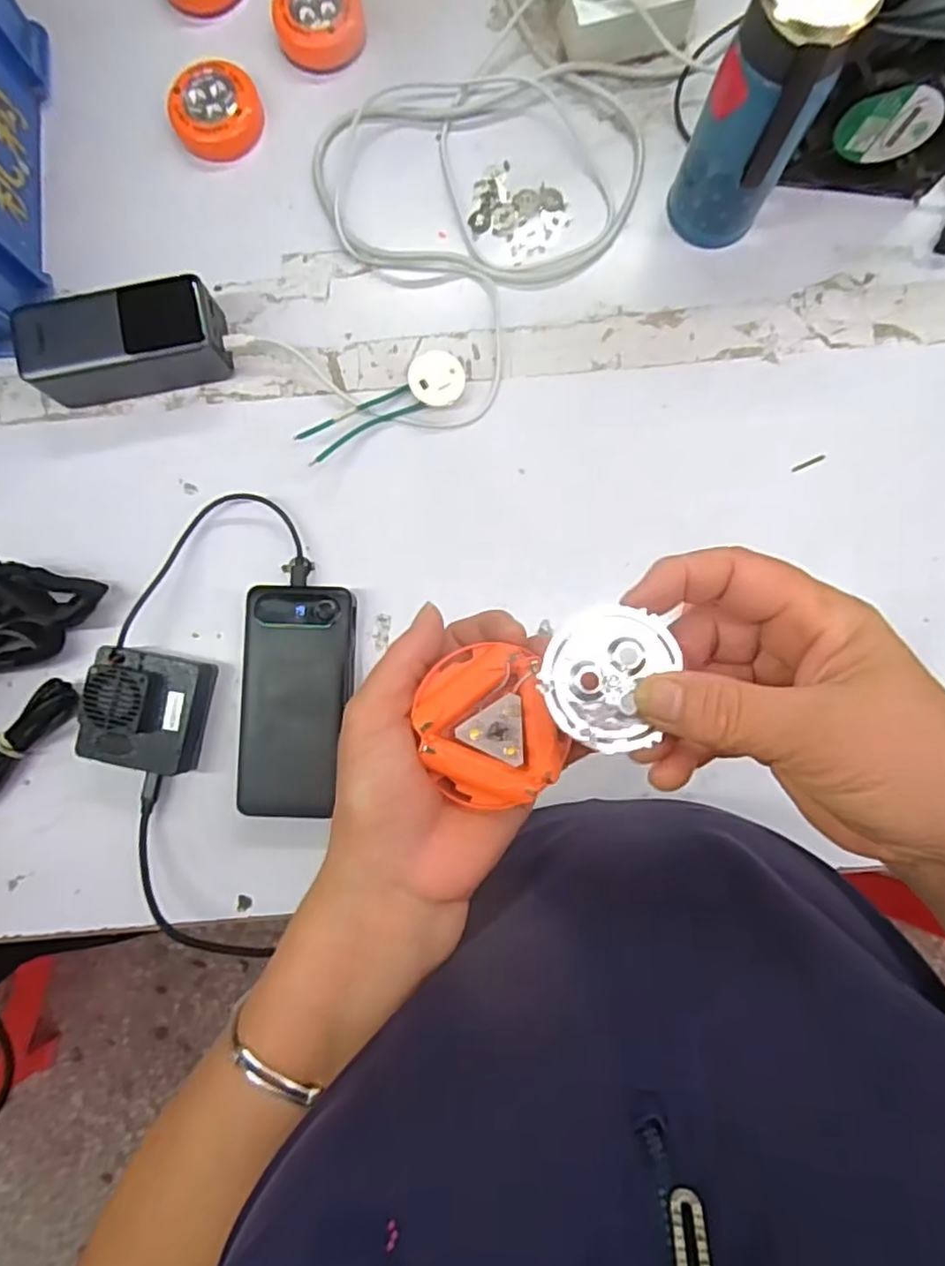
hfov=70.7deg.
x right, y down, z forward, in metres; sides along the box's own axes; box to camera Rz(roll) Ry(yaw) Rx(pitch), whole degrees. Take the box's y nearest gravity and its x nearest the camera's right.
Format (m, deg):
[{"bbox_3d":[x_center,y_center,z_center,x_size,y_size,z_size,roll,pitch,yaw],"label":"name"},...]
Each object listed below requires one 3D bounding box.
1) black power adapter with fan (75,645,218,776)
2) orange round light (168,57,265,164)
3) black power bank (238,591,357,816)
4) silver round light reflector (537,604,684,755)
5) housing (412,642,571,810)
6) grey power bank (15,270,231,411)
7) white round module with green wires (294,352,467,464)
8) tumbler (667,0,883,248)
[{"bbox_3d":[-0.221,0.053,0.454,0.070,0.046,0.077,11,87,2],"label":"black power adapter with fan"},{"bbox_3d":[-0.191,-0.390,0.496,0.064,0.018,0.064,0,87,1],"label":"orange round light"},{"bbox_3d":[-0.121,0.047,0.461,0.075,0.031,0.155,3,87,1],"label":"black power bank"},{"bbox_3d":[0.045,0.015,0.227,0.042,0.004,0.047,20,87,2],"label":"silver round light reflector"},{"bbox_3d":[0.007,0.037,0.261,0.051,0.015,0.061,-21,86,0],"label":"housing"},{"bbox_3d":[-0.243,-0.201,0.466,0.134,0.055,0.059,-13,86,0],"label":"grey power bank"},{"bbox_3d":[-0.065,-0.163,0.475,0.122,0.025,0.040,-26,87,-1],"label":"white round module with green wires"},{"bbox_3d":[0.174,-0.316,0.411,0.064,0.170,0.059,29,87,2],"label":"tumbler"}]

